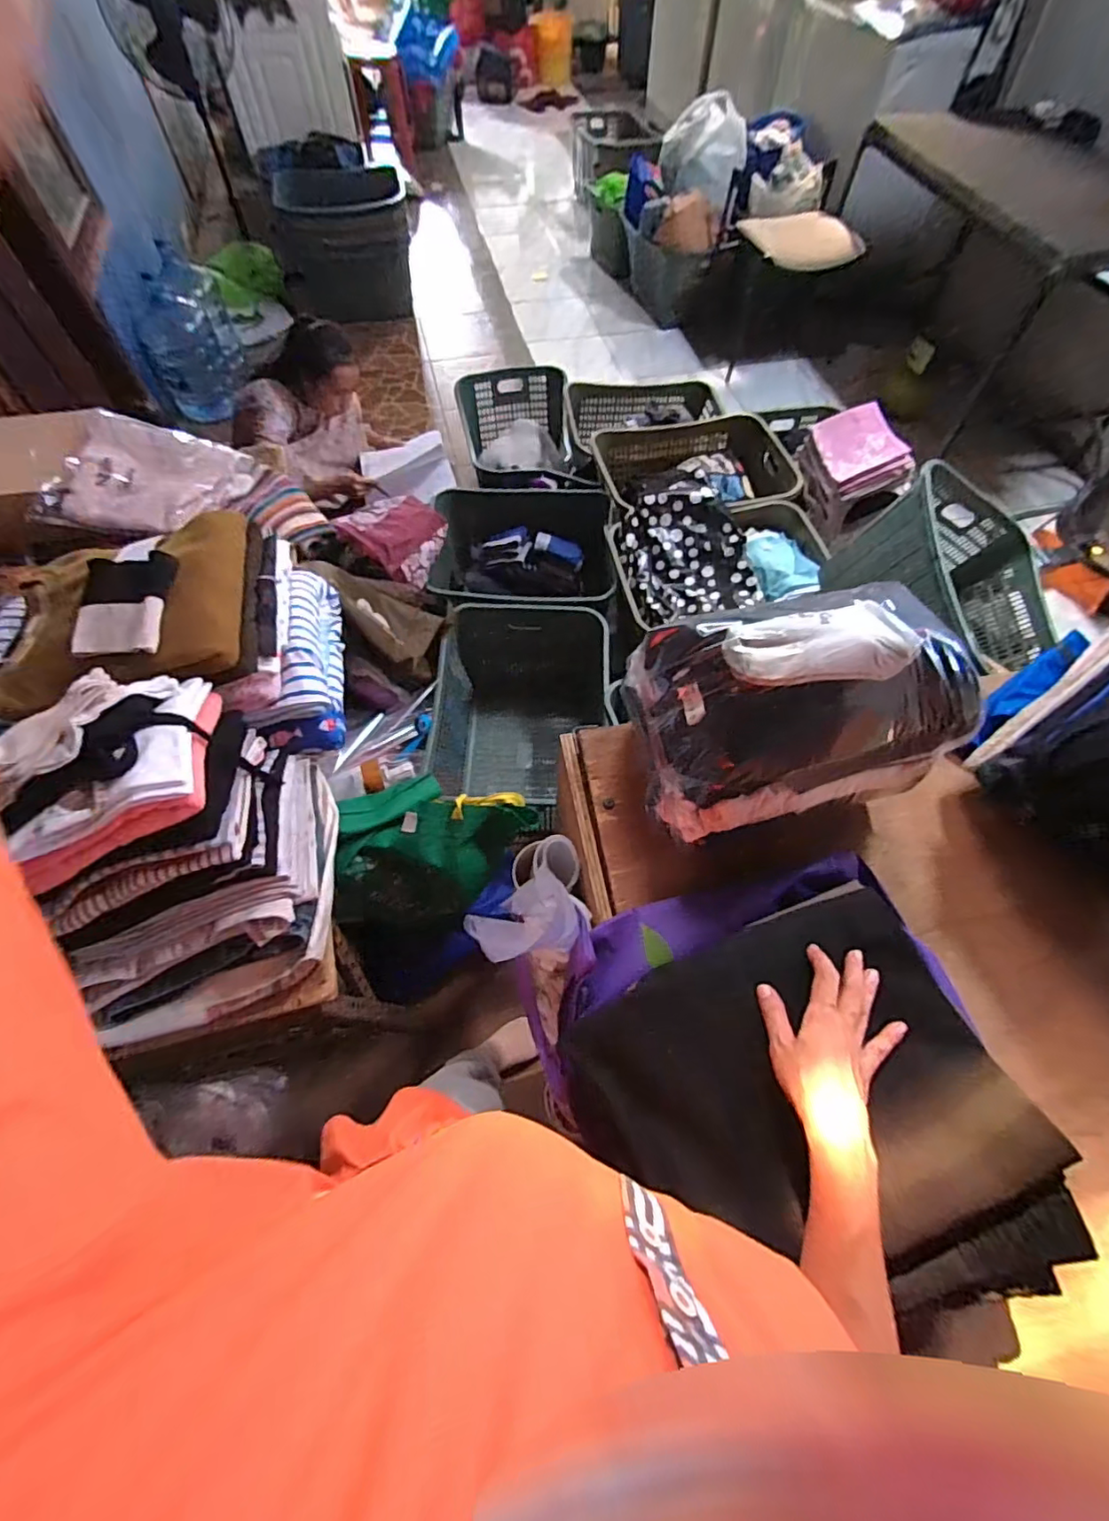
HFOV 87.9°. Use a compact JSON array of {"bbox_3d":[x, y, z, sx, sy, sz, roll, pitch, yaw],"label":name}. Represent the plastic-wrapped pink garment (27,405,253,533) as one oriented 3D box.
[{"bbox_3d":[-0.780,-0.529,1.102,0.275,0.112,0.315,10,62,6],"label":"plastic-wrapped pink garment"}]

